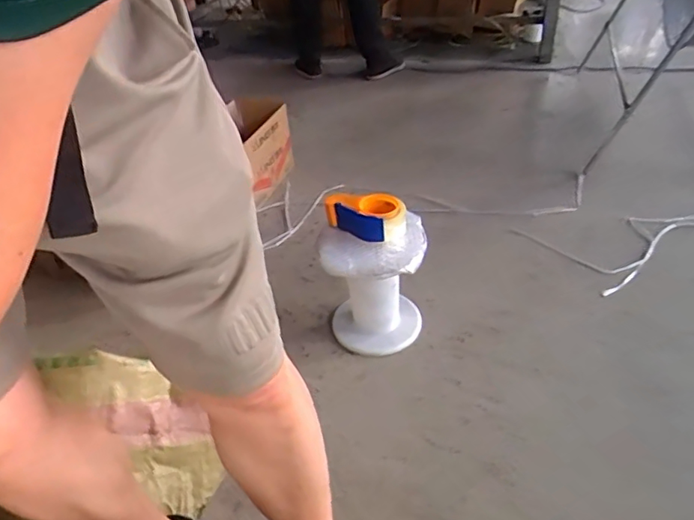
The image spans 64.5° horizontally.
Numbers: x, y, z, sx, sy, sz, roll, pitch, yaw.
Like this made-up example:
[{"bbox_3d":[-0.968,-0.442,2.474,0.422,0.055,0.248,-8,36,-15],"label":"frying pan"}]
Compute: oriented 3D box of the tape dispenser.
[{"bbox_3d":[0.038,-0.089,1.109,0.153,0.077,0.098,23,46,33],"label":"tape dispenser"}]

